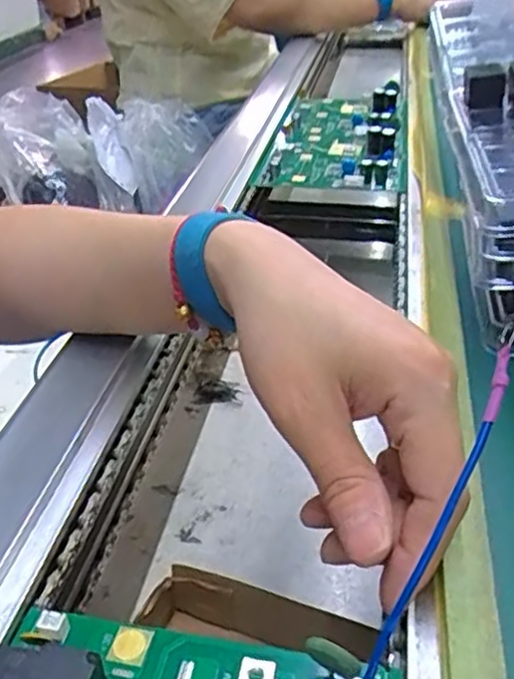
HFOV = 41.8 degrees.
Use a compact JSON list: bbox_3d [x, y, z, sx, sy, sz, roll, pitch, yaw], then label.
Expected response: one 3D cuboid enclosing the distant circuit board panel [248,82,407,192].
[{"bbox_3d":[0.077,-0.194,0.626,0.122,0.029,0.235,5,34,10],"label":"distant circuit board panel"}]

